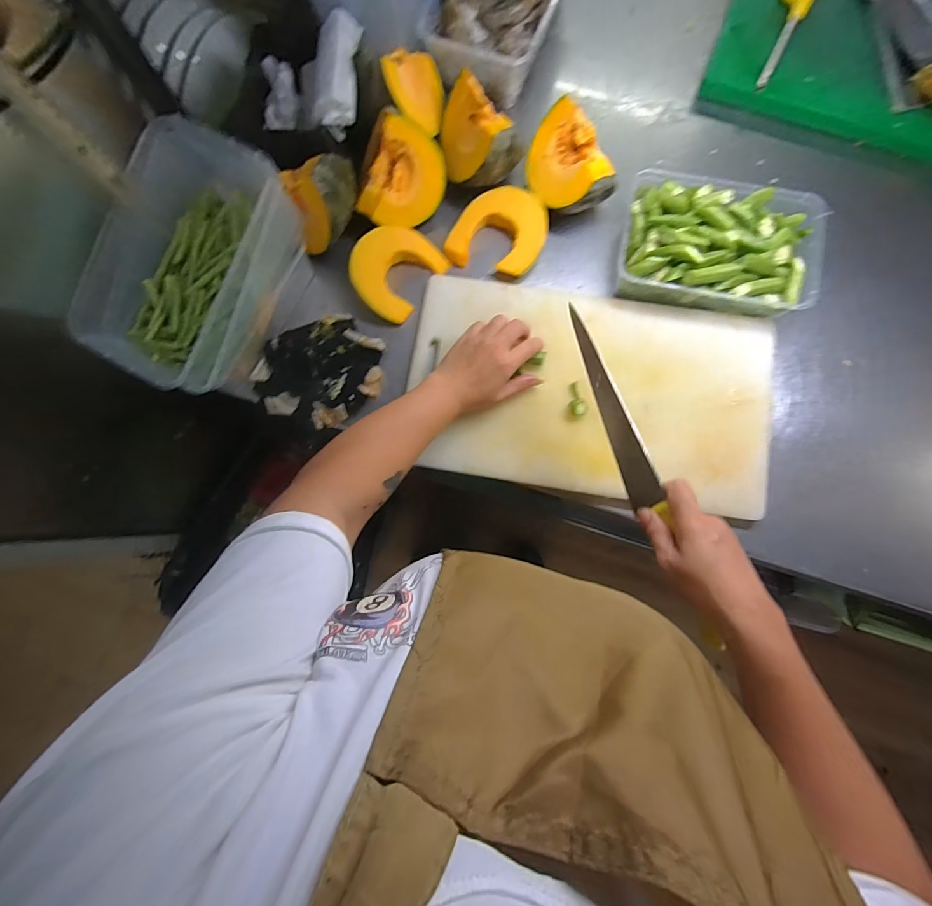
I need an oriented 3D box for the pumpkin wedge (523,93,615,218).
[{"bbox_3d":[0.119,-0.347,0.521,0.075,0.078,0.122,-29,81,-2],"label":"pumpkin wedge"}]

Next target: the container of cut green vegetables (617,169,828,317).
[{"bbox_3d":[0.302,-0.253,0.502,0.221,0.066,0.154,9,81,4],"label":"container of cut green vegetables"}]

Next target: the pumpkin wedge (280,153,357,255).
[{"bbox_3d":[-0.169,-0.302,0.499,0.082,0.071,0.082,-14,81,0],"label":"pumpkin wedge"}]

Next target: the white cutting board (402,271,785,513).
[{"bbox_3d":[0.149,-0.077,0.512,0.434,0.029,0.244,9,81,4],"label":"white cutting board"}]

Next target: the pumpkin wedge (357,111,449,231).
[{"bbox_3d":[-0.082,-0.340,0.506,0.109,0.082,0.091,0,81,2],"label":"pumpkin wedge"}]

